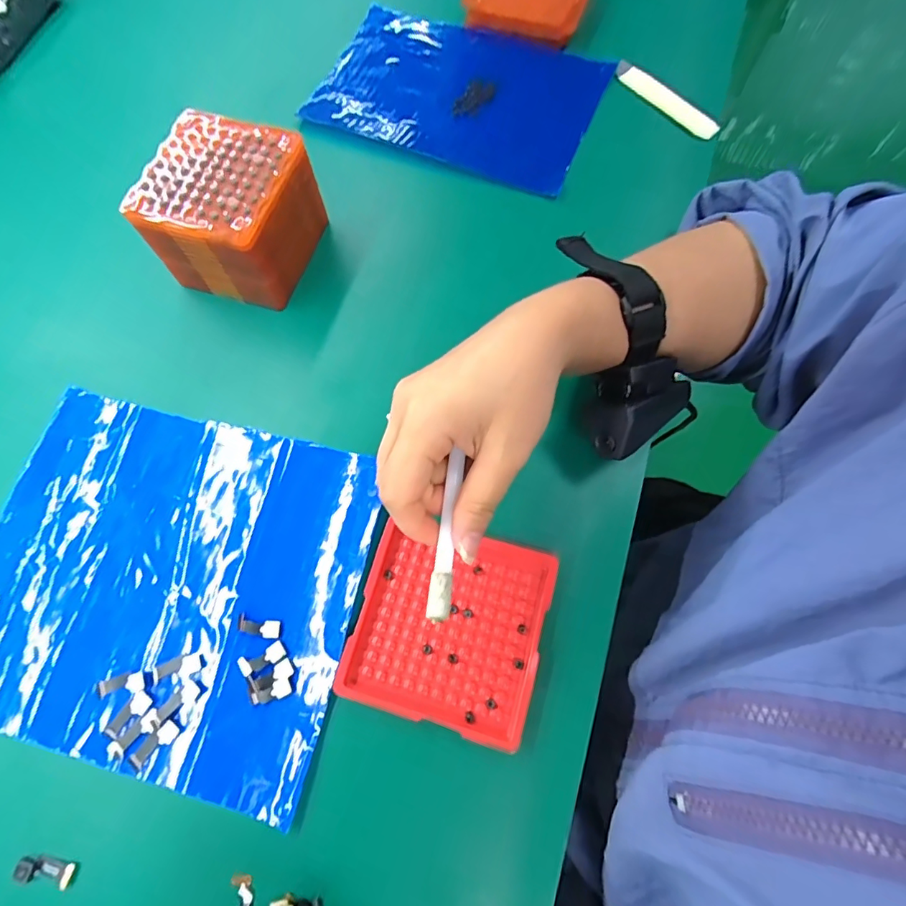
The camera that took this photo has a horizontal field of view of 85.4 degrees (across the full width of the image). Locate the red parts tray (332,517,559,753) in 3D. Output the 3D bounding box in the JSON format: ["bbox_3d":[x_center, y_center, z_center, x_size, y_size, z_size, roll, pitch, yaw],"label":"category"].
[{"bbox_3d":[-0.002,0.094,0.269,0.100,0.009,0.098,15,72,6],"label":"red parts tray"}]

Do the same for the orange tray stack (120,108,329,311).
[{"bbox_3d":[-0.144,-0.157,0.327,0.083,0.065,0.089,16,72,6],"label":"orange tray stack"}]

